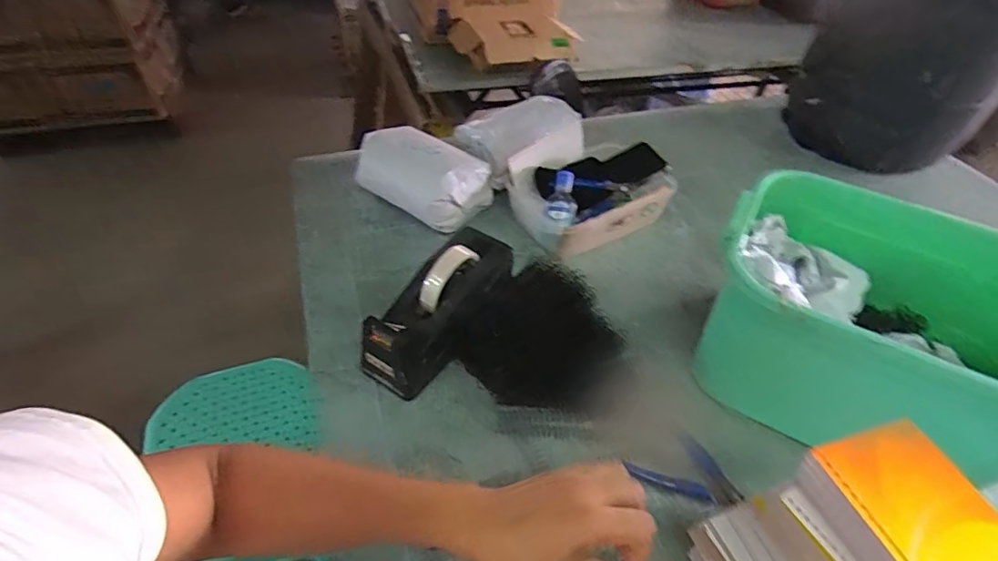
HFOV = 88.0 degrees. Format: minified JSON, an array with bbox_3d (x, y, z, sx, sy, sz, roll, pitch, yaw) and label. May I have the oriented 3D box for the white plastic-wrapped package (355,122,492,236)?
[{"bbox_3d":[-0.130,-0.162,0.819,0.228,0.099,0.118,29,50,24],"label":"white plastic-wrapped package"}]

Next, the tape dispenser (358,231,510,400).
[{"bbox_3d":[-0.066,0.024,0.575,0.079,0.082,0.211,29,68,24],"label":"tape dispenser"}]

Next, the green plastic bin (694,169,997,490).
[{"bbox_3d":[0.401,0.045,0.560,0.333,0.179,0.264,24,50,19],"label":"green plastic bin"}]

